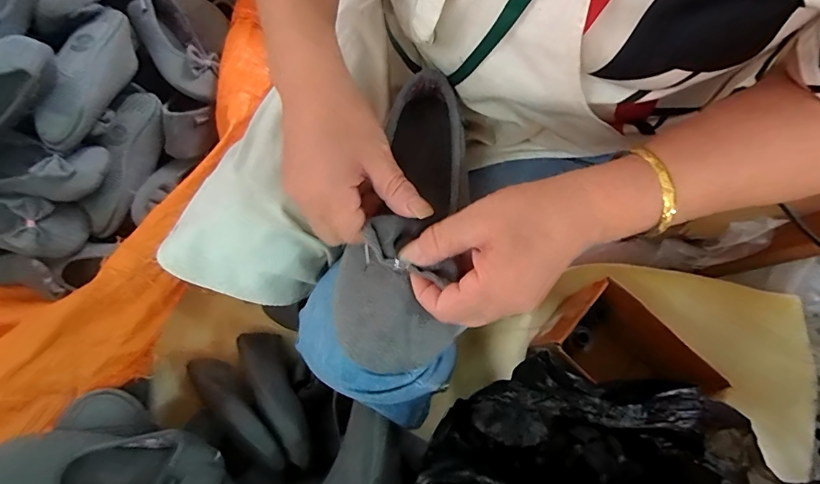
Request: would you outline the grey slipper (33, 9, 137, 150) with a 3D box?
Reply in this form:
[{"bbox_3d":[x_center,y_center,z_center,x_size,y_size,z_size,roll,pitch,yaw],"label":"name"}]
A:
[{"bbox_3d":[-0.484,-0.251,0.658,0.086,0.062,0.242,3,74,-1],"label":"grey slipper"}]

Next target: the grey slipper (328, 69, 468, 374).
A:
[{"bbox_3d":[0.002,-0.025,0.329,0.088,0.063,0.234,14,66,2],"label":"grey slipper"}]

